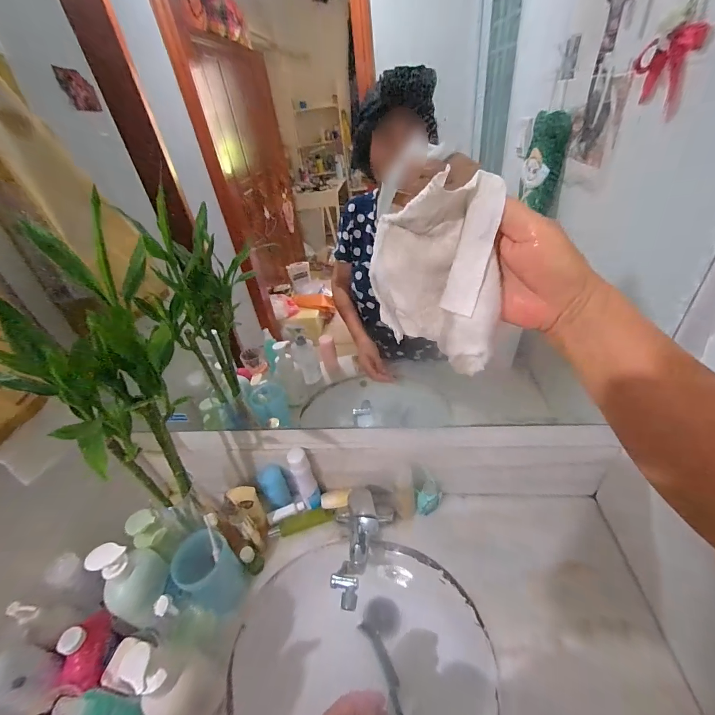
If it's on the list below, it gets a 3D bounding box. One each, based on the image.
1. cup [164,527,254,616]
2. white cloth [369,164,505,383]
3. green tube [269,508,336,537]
[{"bbox_3d":[-0.242,0.359,0.558,0.079,0.137,0.081,-5,36,4],"label":"cup"},{"bbox_3d":[0.067,-0.057,0.293,0.103,0.173,0.049,7,38,18],"label":"white cloth"},{"bbox_3d":[-0.112,0.340,0.696,0.131,0.034,0.025,-17,37,-12],"label":"green tube"}]

